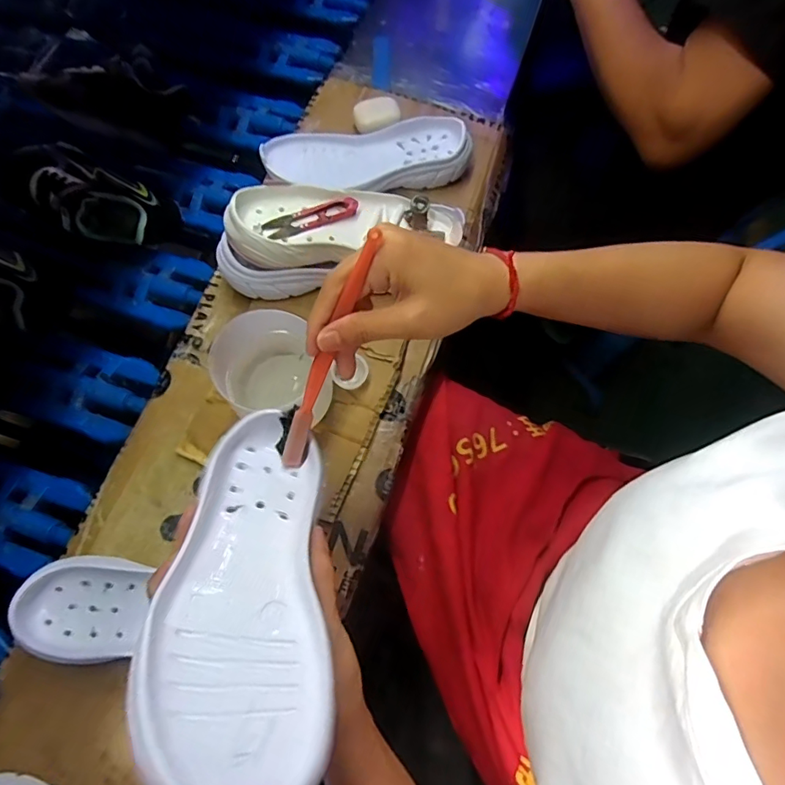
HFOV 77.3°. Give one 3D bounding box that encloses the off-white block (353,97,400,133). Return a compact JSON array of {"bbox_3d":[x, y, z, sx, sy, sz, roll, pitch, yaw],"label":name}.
[{"bbox_3d":[-0.020,-0.351,0.617,0.056,0.024,0.033,-10,69,-6],"label":"off-white block"}]

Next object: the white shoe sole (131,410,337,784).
[{"bbox_3d":[-0.083,0.096,0.270,0.083,0.040,0.223,-9,39,-3],"label":"white shoe sole"}]

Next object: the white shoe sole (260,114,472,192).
[{"bbox_3d":[-0.028,-0.280,0.583,0.241,0.034,0.083,-6,69,-4],"label":"white shoe sole"}]

